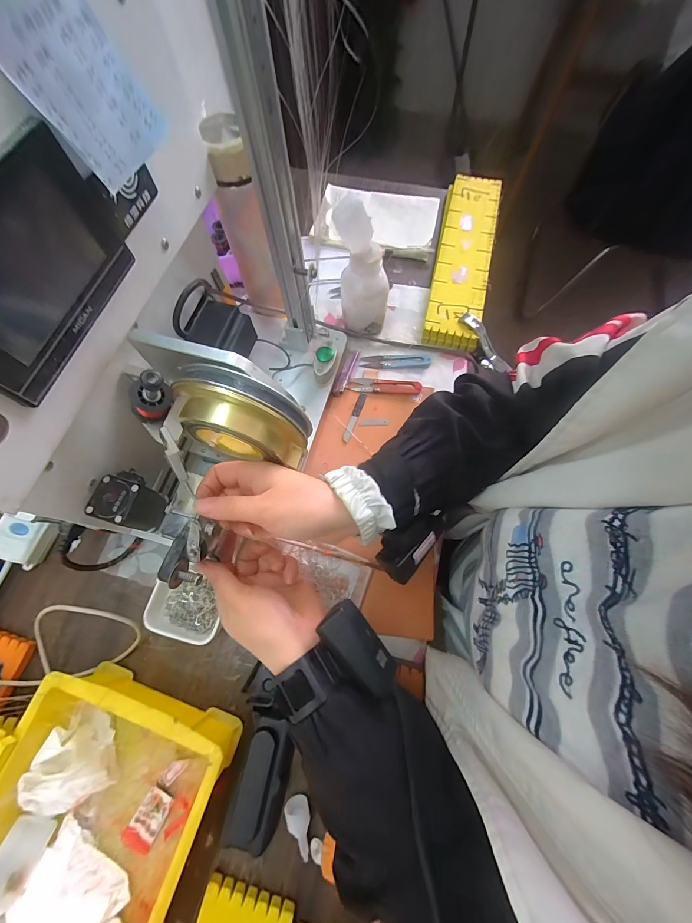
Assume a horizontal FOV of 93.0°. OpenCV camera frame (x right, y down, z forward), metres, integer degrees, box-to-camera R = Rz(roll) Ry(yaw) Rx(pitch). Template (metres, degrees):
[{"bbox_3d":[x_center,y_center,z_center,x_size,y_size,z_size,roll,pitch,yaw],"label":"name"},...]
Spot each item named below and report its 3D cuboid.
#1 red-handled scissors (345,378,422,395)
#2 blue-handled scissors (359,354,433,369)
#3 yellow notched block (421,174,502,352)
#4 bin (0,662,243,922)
[{"bbox_3d":[0.055,-0.106,0.462,0.100,0.010,0.022,8,70,3],"label":"red-handled scissors"},{"bbox_3d":[0.074,-0.149,0.488,0.100,0.008,0.021,3,70,1],"label":"blue-handled scissors"},{"bbox_3d":[0.191,-0.333,0.534,0.090,0.035,0.344,12,70,4],"label":"yellow notched block"},{"bbox_3d":[-0.225,0.331,0.274,0.178,0.062,0.244,19,71,7],"label":"bin"}]

